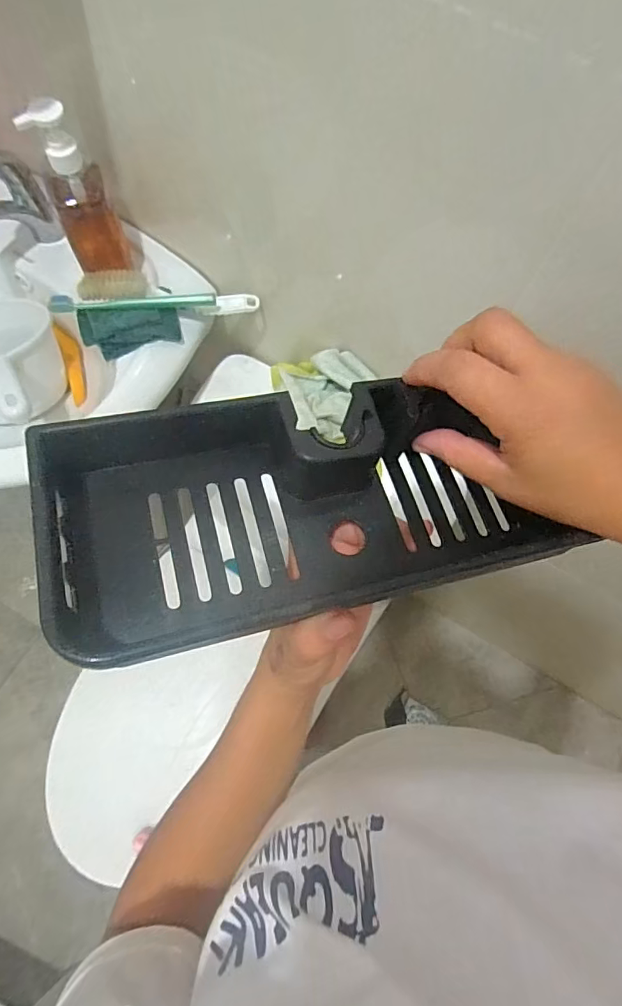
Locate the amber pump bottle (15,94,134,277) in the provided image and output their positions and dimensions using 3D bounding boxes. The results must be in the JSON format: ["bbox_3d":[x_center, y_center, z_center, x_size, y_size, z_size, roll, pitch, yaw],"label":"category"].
[{"bbox_3d":[-0.236,-0.308,0.538,0.061,0.183,0.065,-22,72,-10],"label":"amber pump bottle"}]

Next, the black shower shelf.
[{"bbox_3d":[0.004,-0.006,0.266,0.260,0.045,0.110,-11,70,-18],"label":"black shower shelf"}]

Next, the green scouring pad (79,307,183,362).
[{"bbox_3d":[-0.212,-0.197,0.598,0.114,0.048,0.057,-2,69,-3],"label":"green scouring pad"}]

